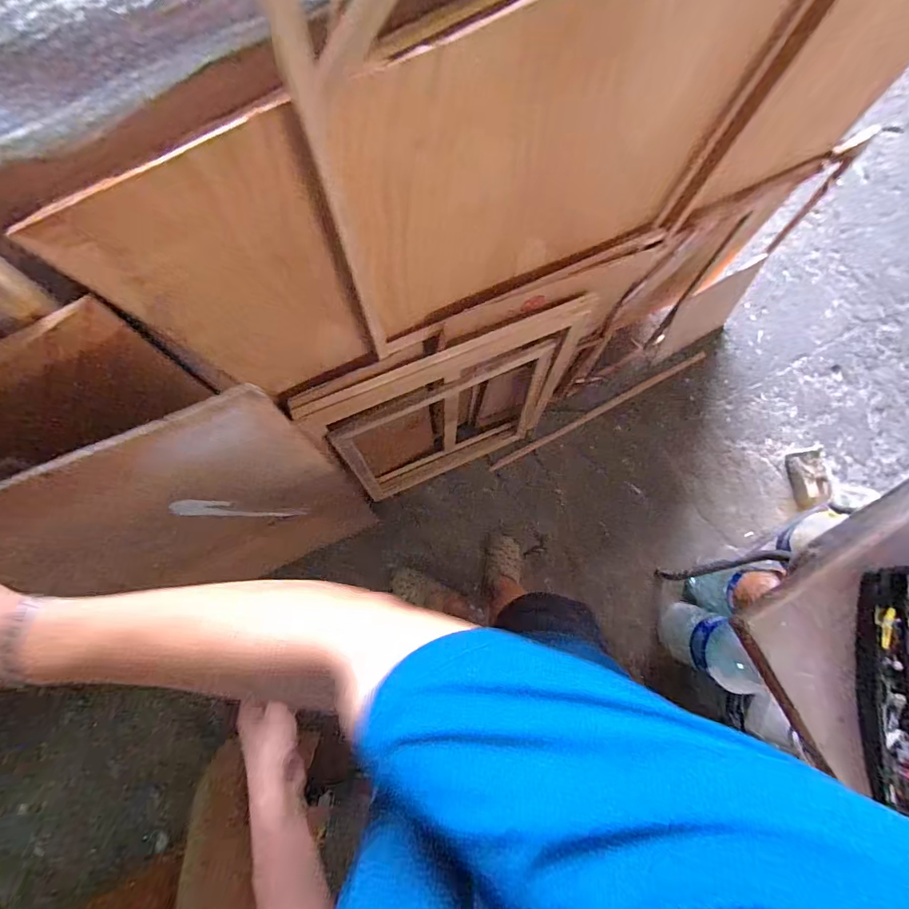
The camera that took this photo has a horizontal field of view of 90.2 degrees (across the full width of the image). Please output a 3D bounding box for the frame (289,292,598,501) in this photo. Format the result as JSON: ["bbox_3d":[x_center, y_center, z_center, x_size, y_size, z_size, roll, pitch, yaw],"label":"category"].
[{"bbox_3d":[-0.016,-0.083,1.066,0.593,0.643,0.072,-23,71,-11],"label":"frame"}]

